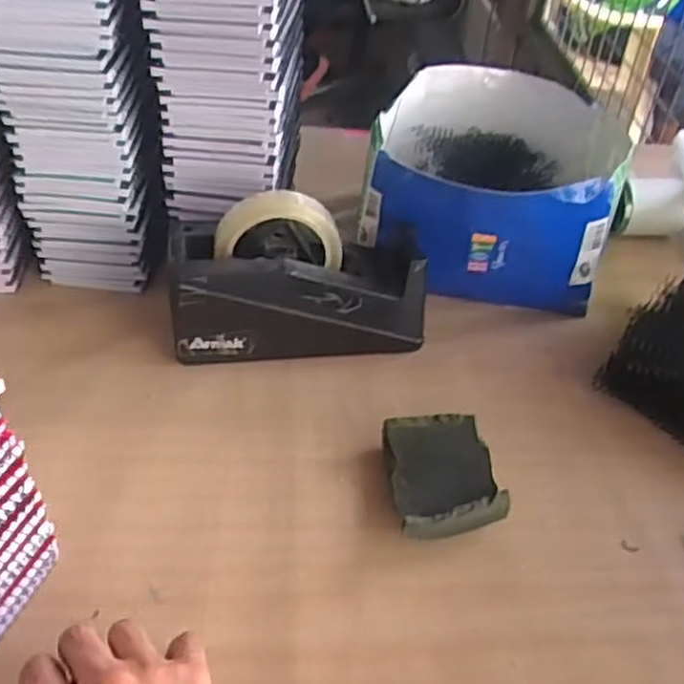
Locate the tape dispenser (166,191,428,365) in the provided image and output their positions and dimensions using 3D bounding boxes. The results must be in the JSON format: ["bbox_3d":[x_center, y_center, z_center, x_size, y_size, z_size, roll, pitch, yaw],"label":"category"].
[{"bbox_3d":[-0.035,-0.055,0.590,0.201,0.115,0.084,-4,46,-9],"label":"tape dispenser"}]

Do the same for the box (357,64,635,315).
[{"bbox_3d":[0.140,-0.153,0.693,0.212,0.128,0.230,10,46,4],"label":"box"}]

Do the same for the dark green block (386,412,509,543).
[{"bbox_3d":[0.070,0.097,0.504,0.071,0.038,0.092,-2,46,-8],"label":"dark green block"}]

